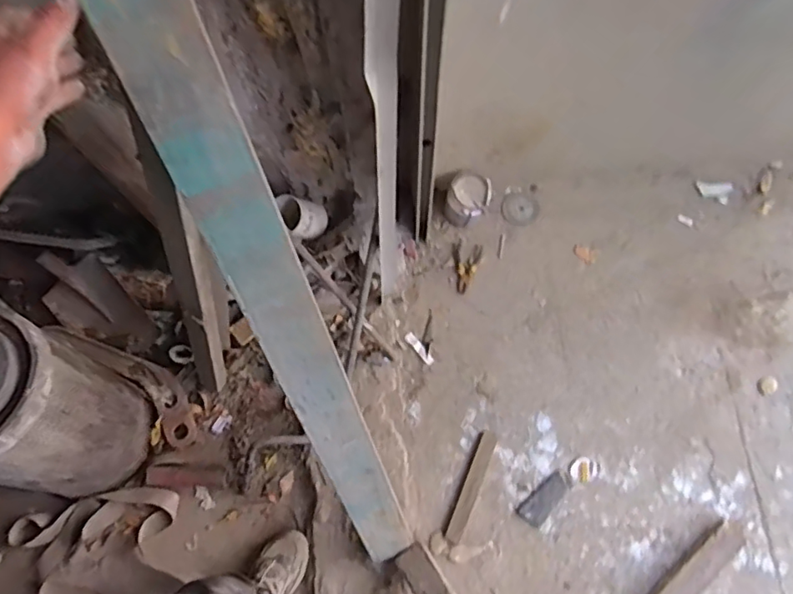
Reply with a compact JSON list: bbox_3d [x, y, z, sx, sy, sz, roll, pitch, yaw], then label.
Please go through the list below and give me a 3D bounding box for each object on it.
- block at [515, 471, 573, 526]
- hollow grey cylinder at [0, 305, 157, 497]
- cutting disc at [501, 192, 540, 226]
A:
[{"bbox_3d":[0.355,0.475,1.307,0.147,0.012,0.061,-43,78,-12],"label":"block"},{"bbox_3d":[-0.736,0.235,1.138,0.307,0.482,0.305,31,76,8],"label":"hollow grey cylinder"},{"bbox_3d":[0.342,-0.246,1.528,0.095,0.007,0.102,2,76,-7],"label":"cutting disc"}]

